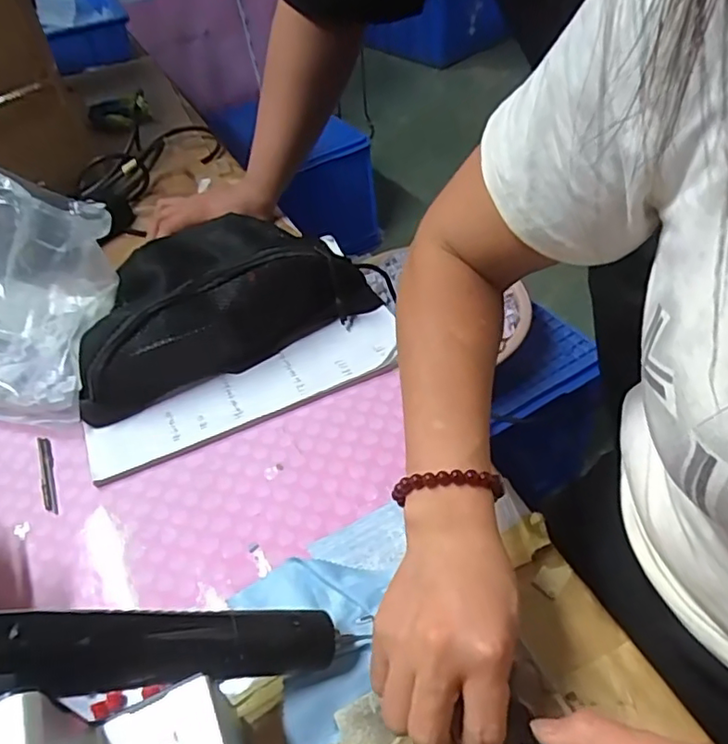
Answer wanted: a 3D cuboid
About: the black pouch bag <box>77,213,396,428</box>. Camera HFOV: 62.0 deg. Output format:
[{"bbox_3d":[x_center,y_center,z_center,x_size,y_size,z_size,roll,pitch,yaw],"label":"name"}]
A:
[{"bbox_3d":[-0.139,-0.078,0.565,0.274,0.079,0.137,-23,50,-14],"label":"black pouch bag"}]

